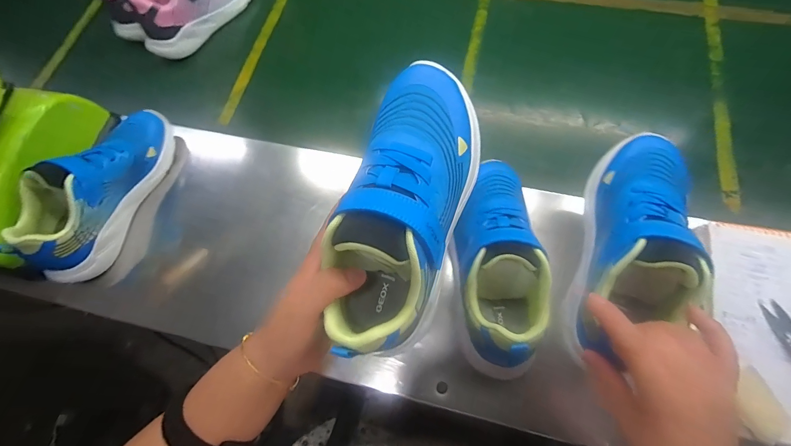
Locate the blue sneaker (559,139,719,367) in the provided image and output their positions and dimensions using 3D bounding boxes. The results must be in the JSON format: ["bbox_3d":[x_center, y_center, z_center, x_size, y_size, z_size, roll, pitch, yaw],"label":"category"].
[{"bbox_3d":[0.211,0.015,0.313,0.075,0.087,0.216,18,73,9],"label":"blue sneaker"}]

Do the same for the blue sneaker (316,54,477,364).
[{"bbox_3d":[0.010,-0.014,0.263,0.079,0.075,0.208,14,80,8],"label":"blue sneaker"}]

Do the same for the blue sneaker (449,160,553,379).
[{"bbox_3d":[0.102,0.036,0.367,0.076,0.107,0.226,1,67,2],"label":"blue sneaker"}]

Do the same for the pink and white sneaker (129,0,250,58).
[{"bbox_3d":[-0.329,-0.373,0.587,0.080,0.091,0.223,27,71,13],"label":"pink and white sneaker"}]

